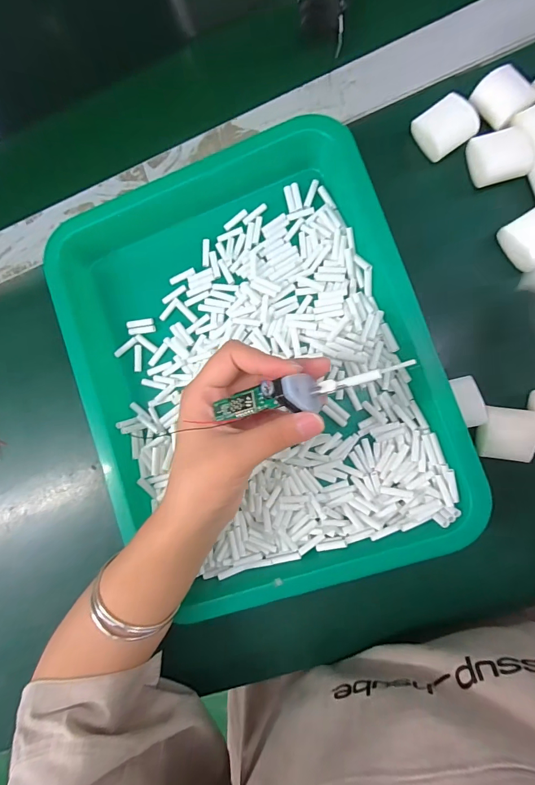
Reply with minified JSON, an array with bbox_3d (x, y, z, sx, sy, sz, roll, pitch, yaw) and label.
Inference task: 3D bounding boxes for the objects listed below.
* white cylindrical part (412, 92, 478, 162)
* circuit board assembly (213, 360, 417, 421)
[{"bbox_3d":[0.134,-0.200,0.281,0.037,0.018,0.037,-28,83,7],"label":"white cylindrical part"},{"bbox_3d":[0.021,0.000,0.192,0.100,0.022,0.018,-12,85,9],"label":"circuit board assembly"}]

